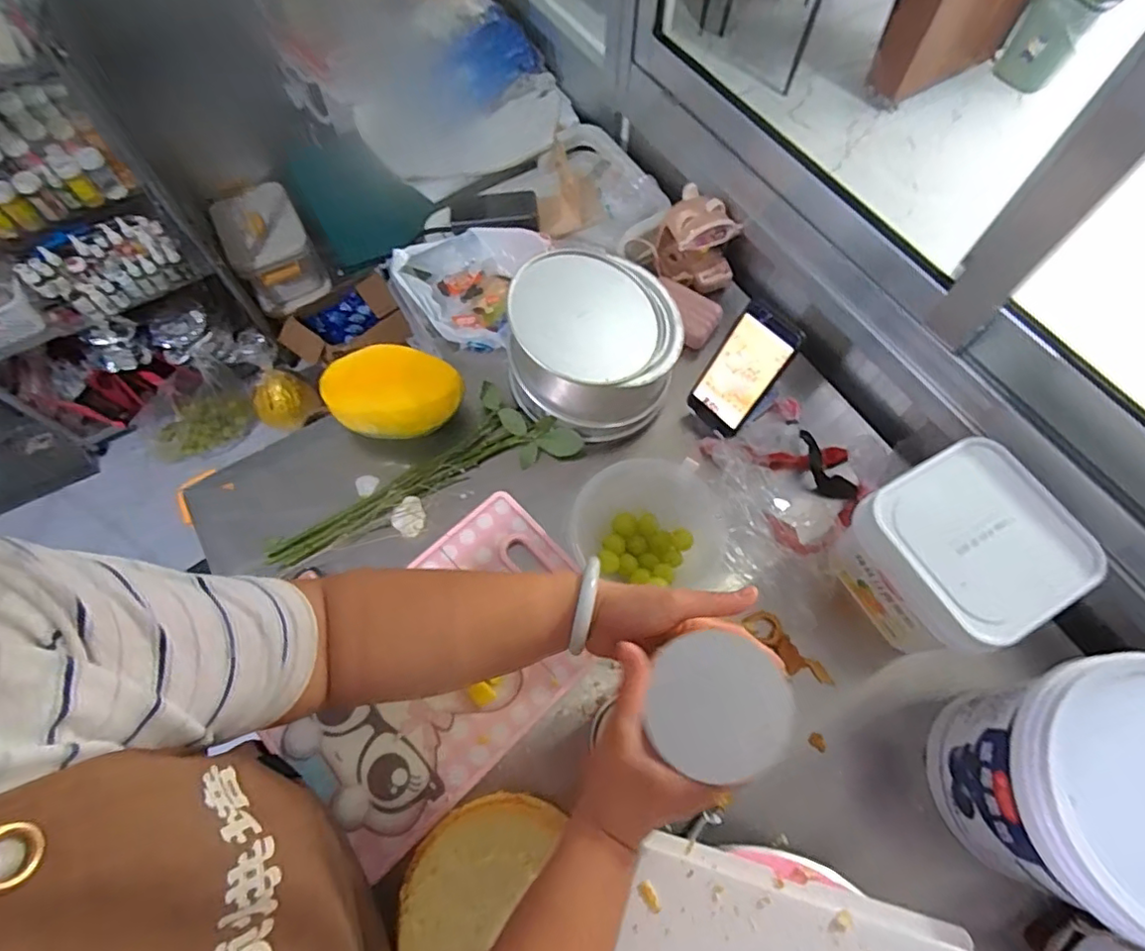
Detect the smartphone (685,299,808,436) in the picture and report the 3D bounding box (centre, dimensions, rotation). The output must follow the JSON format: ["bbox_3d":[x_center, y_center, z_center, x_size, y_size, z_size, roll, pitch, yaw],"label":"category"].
[{"bbox_3d":[0.199,-0.120,0.691,0.073,0.153,0.015,45,41,18],"label":"smartphone"}]

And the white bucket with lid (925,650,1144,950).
[{"bbox_3d":[0.443,0.267,0.493,0.184,0.186,0.185,0,66,0],"label":"white bucket with lid"}]

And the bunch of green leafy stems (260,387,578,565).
[{"bbox_3d":[-0.191,-0.012,0.729,0.392,0.033,0.123,-22,68,-9],"label":"bunch of green leafy stems"}]

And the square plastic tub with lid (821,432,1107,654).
[{"bbox_3d":[0.383,0.079,0.600,0.164,0.124,0.166,-28,69,-11],"label":"square plastic tub with lid"}]

